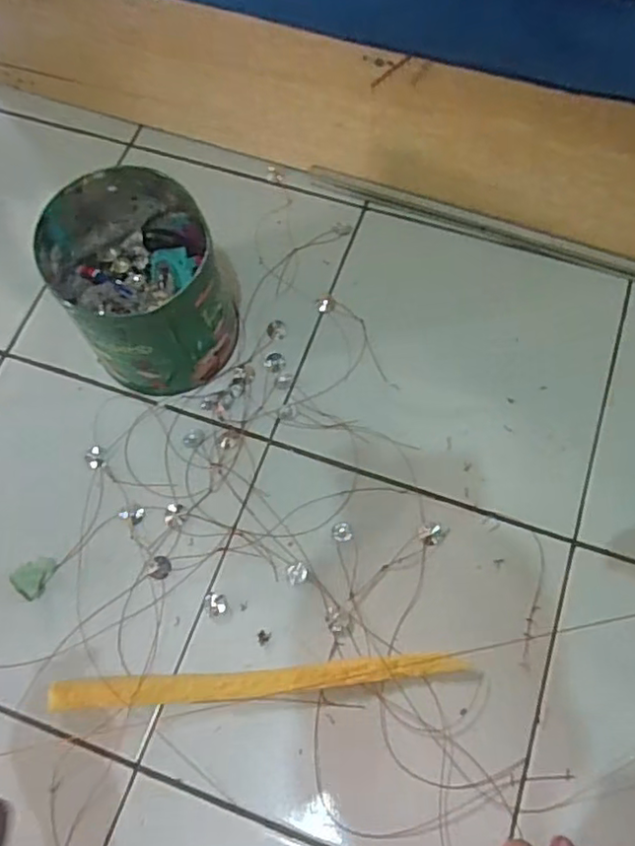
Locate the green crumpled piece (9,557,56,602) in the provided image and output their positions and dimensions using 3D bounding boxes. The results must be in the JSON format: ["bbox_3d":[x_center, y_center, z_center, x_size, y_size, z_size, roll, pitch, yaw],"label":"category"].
[{"bbox_3d":[-0.256,0.138,0.558,0.027,0.016,0.037,16,70,8],"label":"green crumpled piece"}]

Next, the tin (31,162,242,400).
[{"bbox_3d":[-0.162,-0.133,0.587,0.149,0.160,0.163,-1,69,2],"label":"tin"}]

